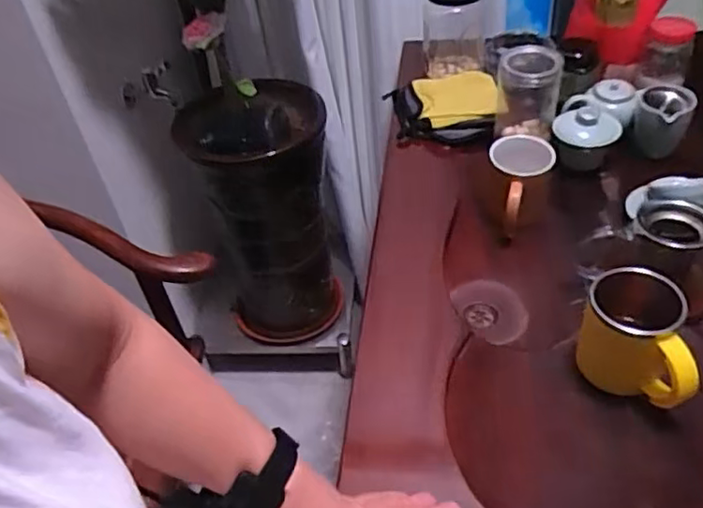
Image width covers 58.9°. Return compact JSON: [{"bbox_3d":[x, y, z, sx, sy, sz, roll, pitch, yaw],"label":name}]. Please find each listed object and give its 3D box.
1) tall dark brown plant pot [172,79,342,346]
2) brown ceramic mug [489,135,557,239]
[{"bbox_3d":[-0.176,-0.080,1.391,0.269,0.579,0.284,-4,43,4],"label":"tall dark brown plant pot"},{"bbox_3d":[0.224,-0.095,0.829,0.077,0.091,0.127,13,47,20],"label":"brown ceramic mug"}]

